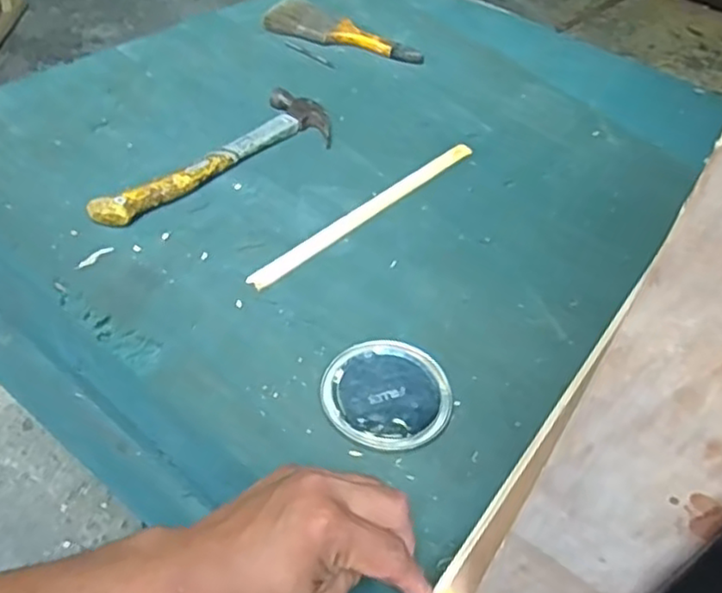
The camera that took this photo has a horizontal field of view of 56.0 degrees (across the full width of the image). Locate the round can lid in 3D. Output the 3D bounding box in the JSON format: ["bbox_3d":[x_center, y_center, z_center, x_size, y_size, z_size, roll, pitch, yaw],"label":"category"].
[{"bbox_3d":[0.020,0.072,0.507,0.094,0.012,0.089,3,46,-4],"label":"round can lid"}]

